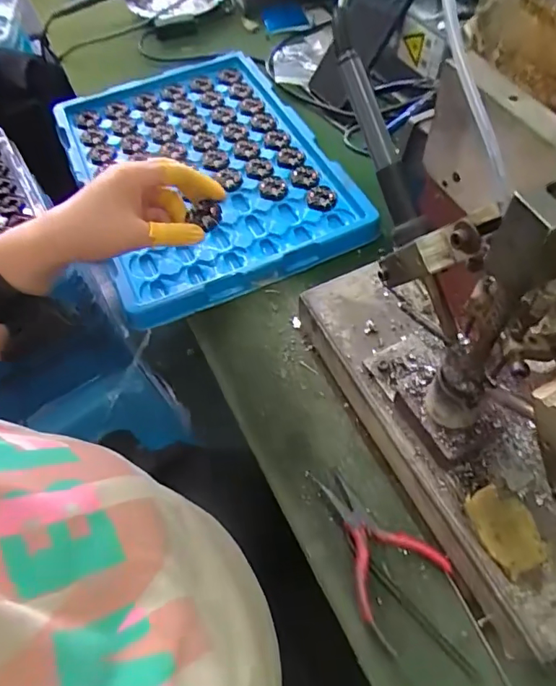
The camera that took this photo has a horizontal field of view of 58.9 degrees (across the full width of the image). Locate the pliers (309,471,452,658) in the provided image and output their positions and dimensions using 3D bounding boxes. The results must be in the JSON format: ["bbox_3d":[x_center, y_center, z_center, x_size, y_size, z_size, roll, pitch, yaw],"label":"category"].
[{"bbox_3d":[0.061,0.143,0.353,0.069,0.018,0.111,-37,62,-18],"label":"pliers"}]

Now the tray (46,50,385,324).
[{"bbox_3d":[-0.093,-0.215,0.593,0.277,0.030,0.408,-23,59,-10],"label":"tray"}]

